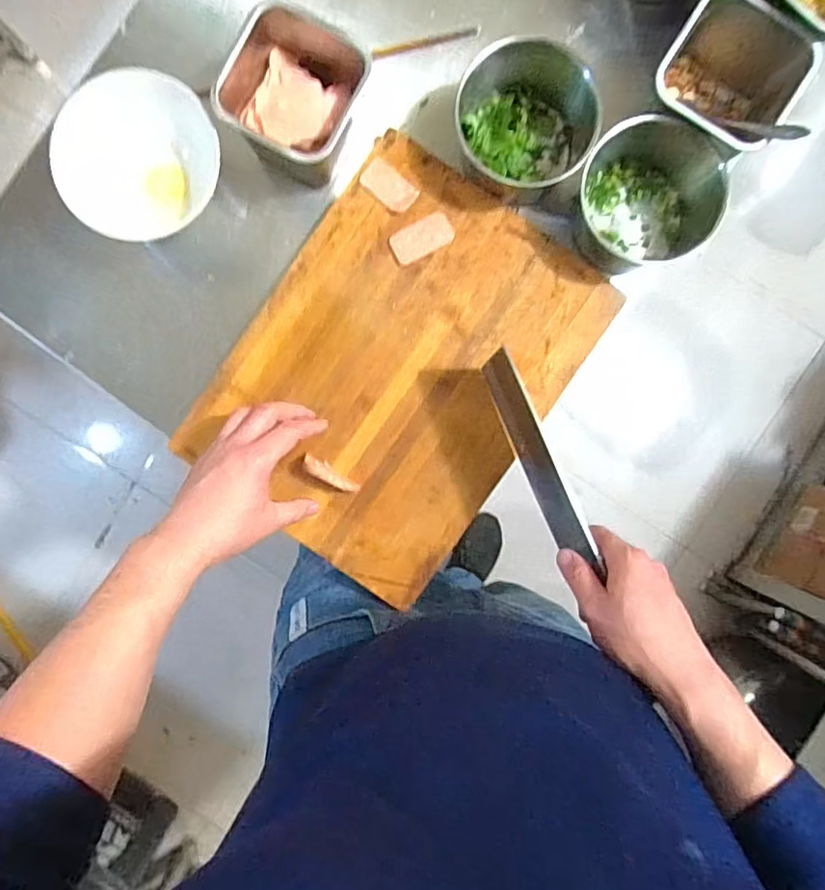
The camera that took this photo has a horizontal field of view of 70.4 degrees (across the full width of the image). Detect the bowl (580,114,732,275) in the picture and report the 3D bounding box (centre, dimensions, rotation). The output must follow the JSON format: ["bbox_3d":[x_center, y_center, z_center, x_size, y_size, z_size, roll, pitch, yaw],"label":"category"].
[{"bbox_3d":[0.222,-0.243,0.563,0.114,0.091,0.120,0,92,0],"label":"bowl"}]

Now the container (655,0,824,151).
[{"bbox_3d":[0.283,-0.329,0.550,0.117,0.107,0.102,33,92,-1],"label":"container"}]

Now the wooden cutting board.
[{"bbox_3d":[-0.012,-0.079,0.601,0.294,0.022,0.398,35,92,-1],"label":"wooden cutting board"}]

